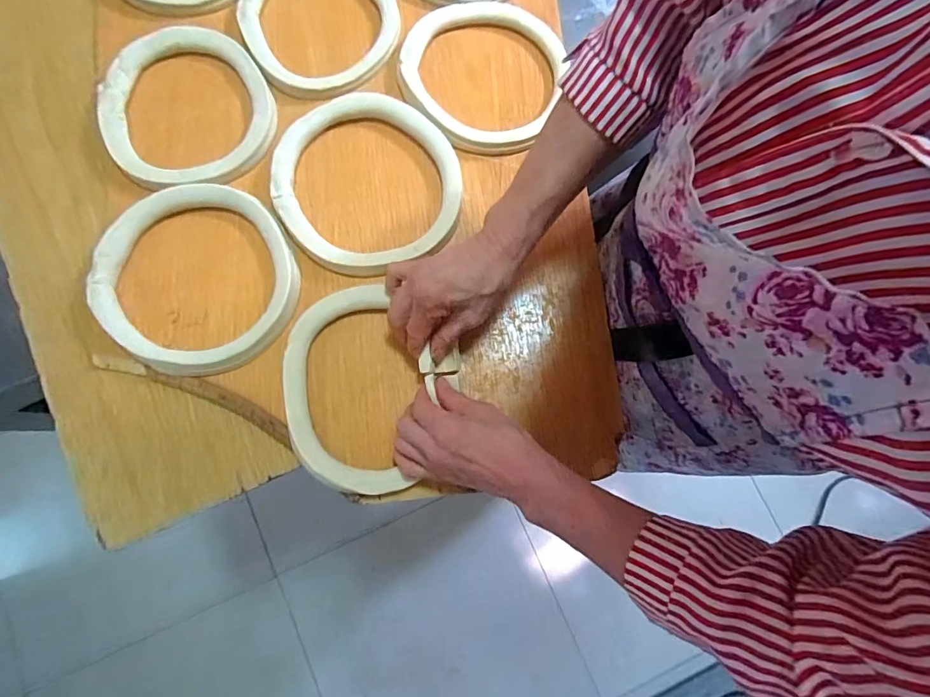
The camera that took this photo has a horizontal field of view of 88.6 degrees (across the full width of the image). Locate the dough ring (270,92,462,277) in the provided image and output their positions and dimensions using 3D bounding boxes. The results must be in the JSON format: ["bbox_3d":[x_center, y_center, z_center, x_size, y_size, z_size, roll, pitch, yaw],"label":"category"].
[{"bbox_3d":[-0.098,-0.169,0.486,0.184,0.024,0.181,0,79,-1],"label":"dough ring"}]

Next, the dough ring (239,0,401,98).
[{"bbox_3d":[-0.164,-0.361,0.519,0.158,0.028,0.182,-33,81,-6],"label":"dough ring"}]

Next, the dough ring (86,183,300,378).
[{"bbox_3d":[-0.255,-0.065,0.456,0.176,0.028,0.186,0,79,-1],"label":"dough ring"}]

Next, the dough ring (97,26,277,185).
[{"bbox_3d":[-0.290,-0.252,0.498,0.165,0.027,0.178,0,79,-1],"label":"dough ring"}]

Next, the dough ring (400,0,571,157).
[{"bbox_3d":[0.016,-0.301,0.517,0.168,0.017,0.185,15,80,2],"label":"dough ring"}]

